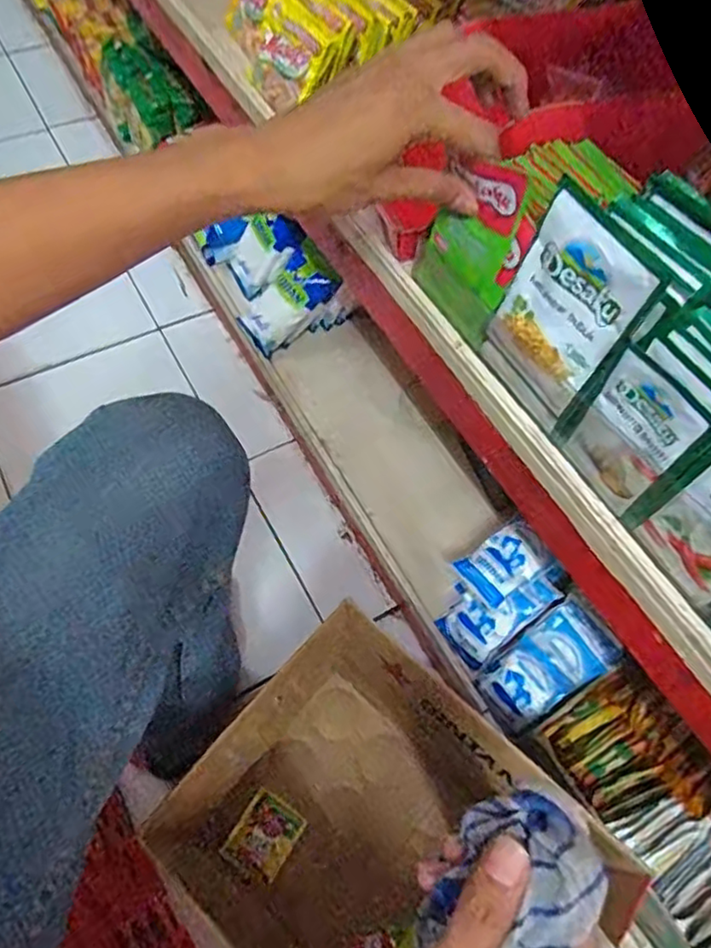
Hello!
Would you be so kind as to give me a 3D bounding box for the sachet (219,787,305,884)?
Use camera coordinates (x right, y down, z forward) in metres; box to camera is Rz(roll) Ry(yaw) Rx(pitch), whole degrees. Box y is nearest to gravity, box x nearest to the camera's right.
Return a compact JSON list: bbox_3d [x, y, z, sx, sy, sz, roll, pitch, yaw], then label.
[{"bbox_3d":[-0.103,0.411,0.708,0.066,0.010,0.077,31,63,12],"label":"sachet"}]

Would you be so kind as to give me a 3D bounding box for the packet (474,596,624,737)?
[{"bbox_3d":[0.214,0.216,0.703,0.148,0.025,0.084,-35,56,-3],"label":"packet"}]

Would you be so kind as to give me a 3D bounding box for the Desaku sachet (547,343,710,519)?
[{"bbox_3d":[0.149,-0.023,0.348,0.012,0.090,0.066,-30,67,-19],"label":"Desaku sachet"}]

